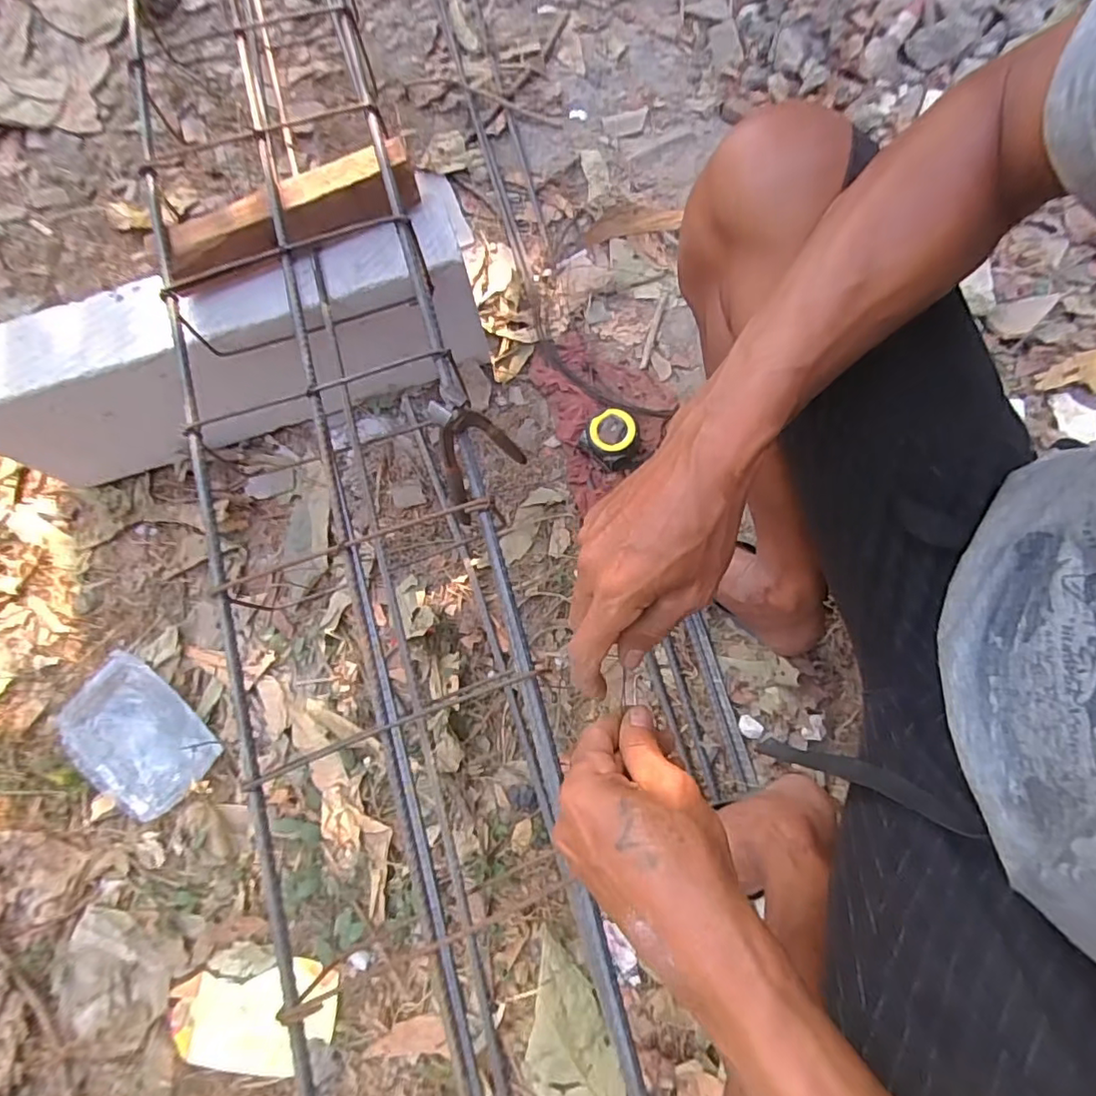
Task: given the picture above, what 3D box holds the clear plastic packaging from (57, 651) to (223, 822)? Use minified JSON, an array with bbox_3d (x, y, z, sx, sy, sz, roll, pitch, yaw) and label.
[{"bbox_3d":[-0.510,0.236,0.710,0.187,0.022,0.132,36,82,13],"label":"clear plastic packaging"}]

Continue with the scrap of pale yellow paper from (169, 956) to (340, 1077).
[{"bbox_3d":[-0.323,0.520,0.625,0.180,0.011,0.103,-5,75,4],"label":"scrap of pale yellow paper"}]

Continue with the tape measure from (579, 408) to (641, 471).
[{"bbox_3d":[0.084,-0.138,0.730,0.063,0.044,0.065,-1,76,5],"label":"tape measure"}]

